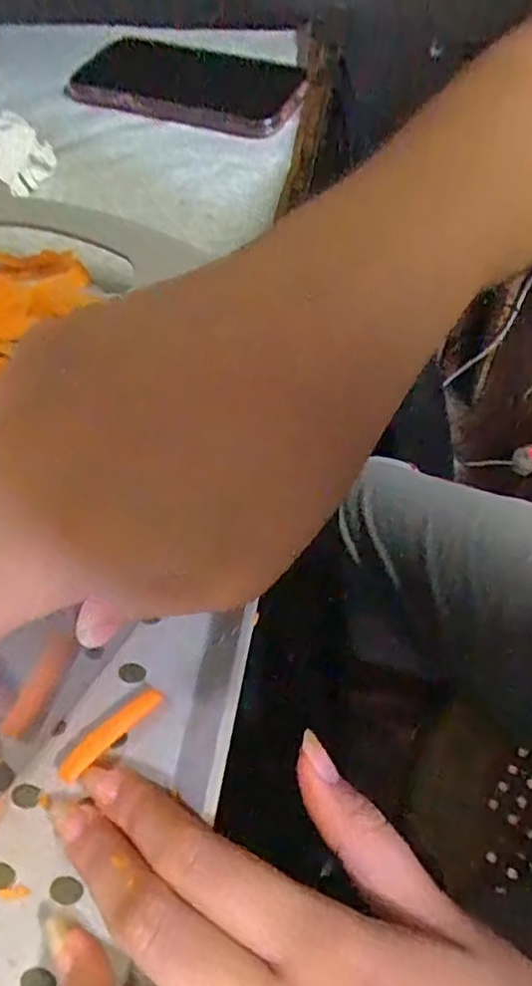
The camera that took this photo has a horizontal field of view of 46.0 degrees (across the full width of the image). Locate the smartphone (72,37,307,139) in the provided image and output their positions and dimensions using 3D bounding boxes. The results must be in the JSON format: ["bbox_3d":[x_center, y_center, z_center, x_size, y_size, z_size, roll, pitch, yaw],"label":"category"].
[{"bbox_3d":[-0.056,-0.281,0.429,0.157,0.009,0.084,14,65,11],"label":"smartphone"}]

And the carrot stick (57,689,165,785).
[{"bbox_3d":[-0.050,0.077,0.201,0.037,0.004,0.008,-37,63,-22],"label":"carrot stick"}]

